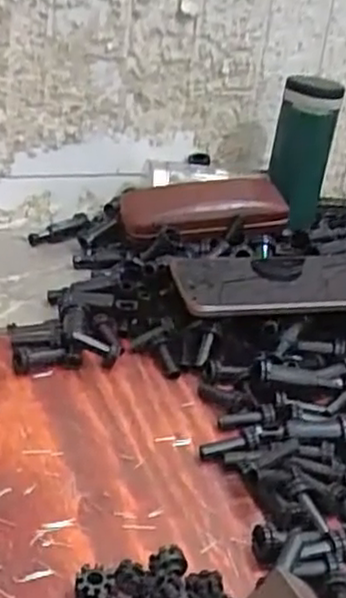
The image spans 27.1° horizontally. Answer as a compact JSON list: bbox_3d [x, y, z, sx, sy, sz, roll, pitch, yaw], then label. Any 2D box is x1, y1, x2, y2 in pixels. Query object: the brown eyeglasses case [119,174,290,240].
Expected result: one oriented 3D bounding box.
[{"bbox_3d":[0.030,-0.088,0.681,0.155,0.034,0.068,1,29,-14],"label":"brown eyeglasses case"}]

